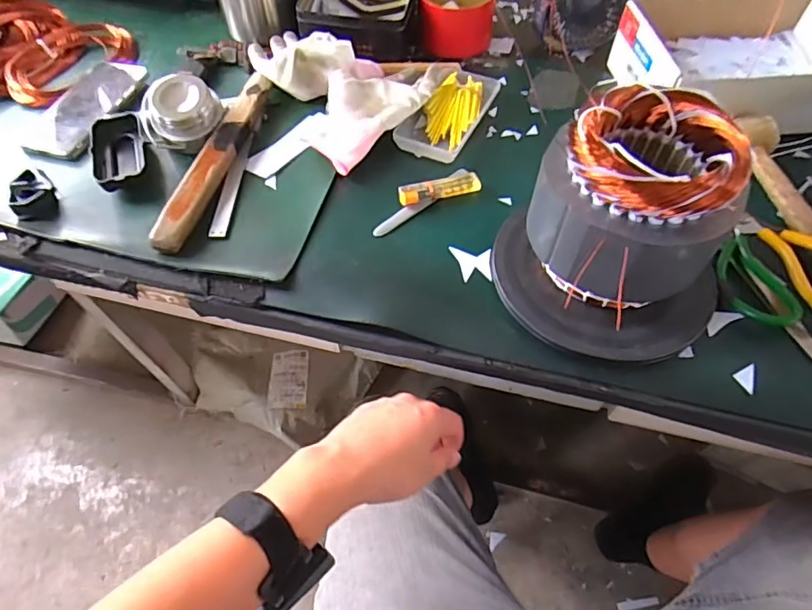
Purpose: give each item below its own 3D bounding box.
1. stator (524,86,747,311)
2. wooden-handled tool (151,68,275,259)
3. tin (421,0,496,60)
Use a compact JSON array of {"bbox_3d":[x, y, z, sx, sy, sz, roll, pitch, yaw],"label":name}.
[{"bbox_3d":[0.180,-0.078,0.427,0.137,0.146,0.130,-7,57,-3],"label":"stator"},{"bbox_3d":[-0.204,-0.163,0.563,0.033,0.023,0.262,9,57,7],"label":"wooden-handled tool"},{"bbox_3d":[0.067,-0.393,0.707,0.103,0.061,0.094,7,57,6],"label":"tin"}]

